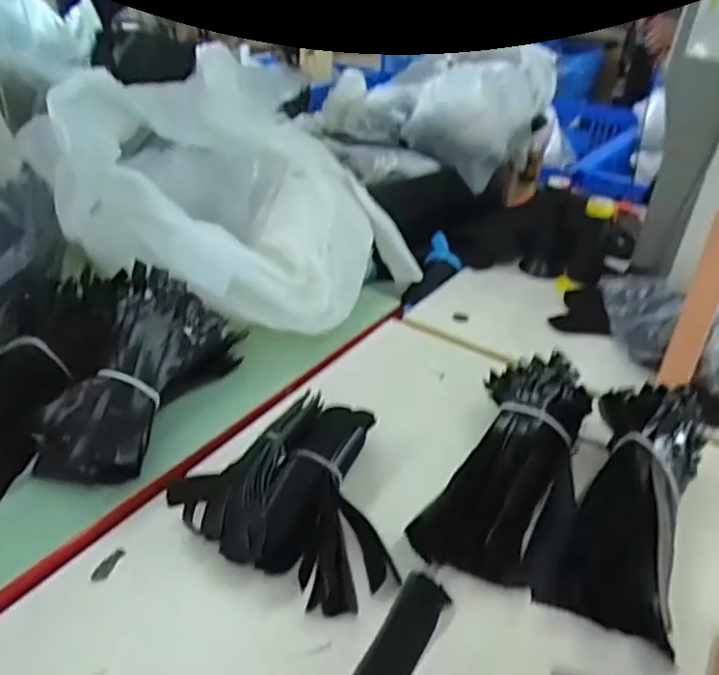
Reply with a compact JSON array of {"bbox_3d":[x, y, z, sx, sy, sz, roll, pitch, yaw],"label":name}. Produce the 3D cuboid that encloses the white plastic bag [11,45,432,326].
[{"bbox_3d":[-0.141,-0.178,0.727,0.364,0.206,0.335,-24,42,-31],"label":"white plastic bag"}]

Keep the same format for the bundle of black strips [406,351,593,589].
[{"bbox_3d":[0.129,0.105,0.508,0.097,0.050,0.215,20,52,25],"label":"bundle of black strips"}]

